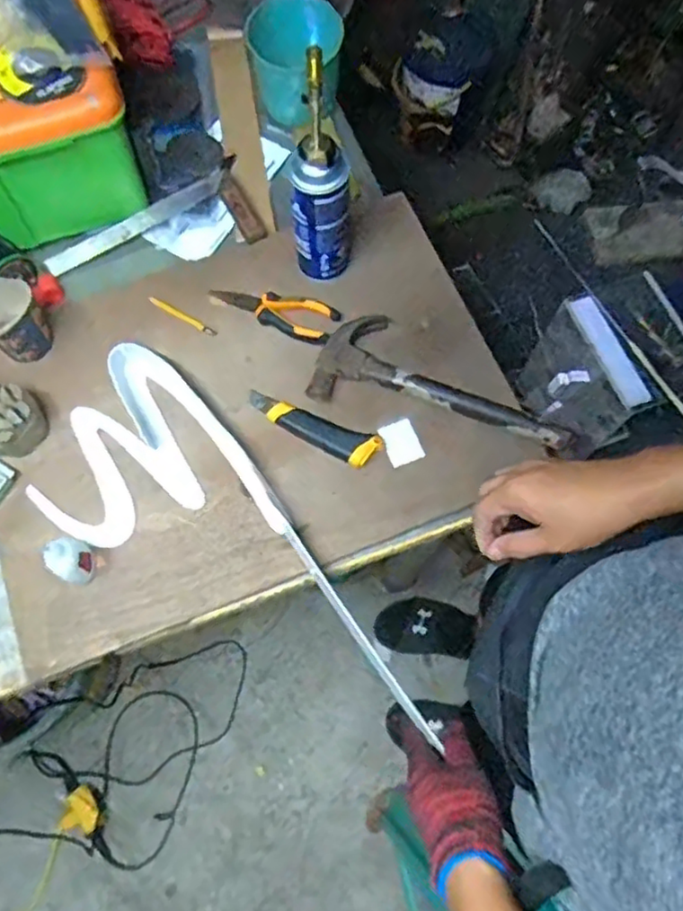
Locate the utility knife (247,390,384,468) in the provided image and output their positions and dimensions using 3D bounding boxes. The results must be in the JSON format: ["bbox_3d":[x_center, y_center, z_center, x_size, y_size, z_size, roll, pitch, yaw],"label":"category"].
[{"bbox_3d":[-0.035,-0.034,0.739,0.162,0.018,0.042,25,73,7],"label":"utility knife"}]

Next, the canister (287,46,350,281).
[{"bbox_3d":[-0.028,-0.300,0.727,0.063,0.245,0.106,-8,72,-3],"label":"canister"}]

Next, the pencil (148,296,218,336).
[{"bbox_3d":[-0.195,-0.169,0.798,0.099,0.012,0.009,30,74,9],"label":"pencil"}]

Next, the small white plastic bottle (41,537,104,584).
[{"bbox_3d":[-0.280,0.104,0.662,0.046,0.073,0.039,28,74,8],"label":"small white plastic bottle"}]

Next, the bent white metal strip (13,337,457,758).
[{"bbox_3d":[-0.132,0.082,0.679,0.451,0.048,0.204,39,76,15],"label":"bent white metal strip"}]

